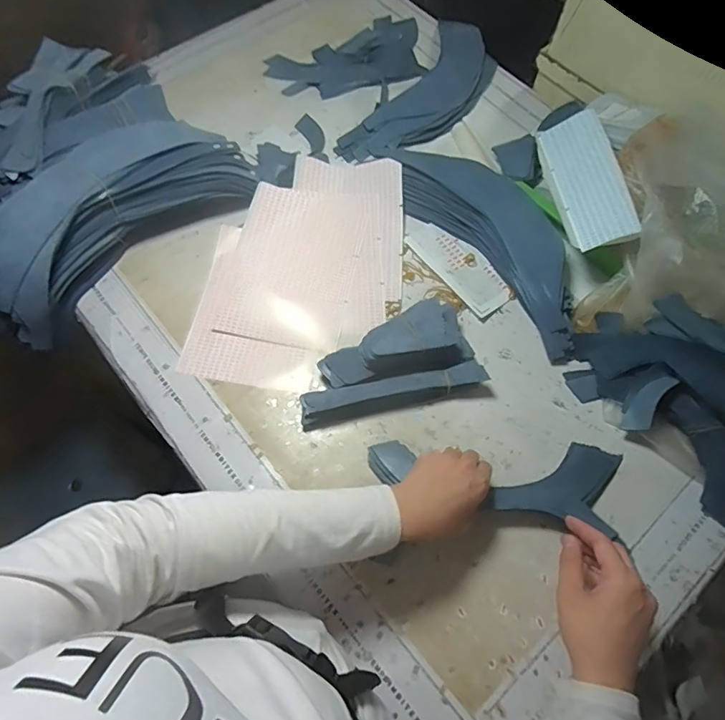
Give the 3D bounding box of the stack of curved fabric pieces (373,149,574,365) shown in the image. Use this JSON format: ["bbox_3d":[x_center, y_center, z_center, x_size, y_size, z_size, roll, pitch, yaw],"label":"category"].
[{"bbox_3d":[0.161,-0.167,0.619,0.110,0.056,0.359,-35,72,-15],"label":"stack of curved fabric pieces"}]

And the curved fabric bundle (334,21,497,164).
[{"bbox_3d":[0.099,-0.399,0.735,0.123,0.024,0.328,32,70,12],"label":"curved fabric bundle"}]

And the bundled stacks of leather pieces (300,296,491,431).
[{"bbox_3d":[0.026,0.001,0.541,0.196,0.061,0.093,-12,67,-7],"label":"bundled stacks of leather pieces"}]

